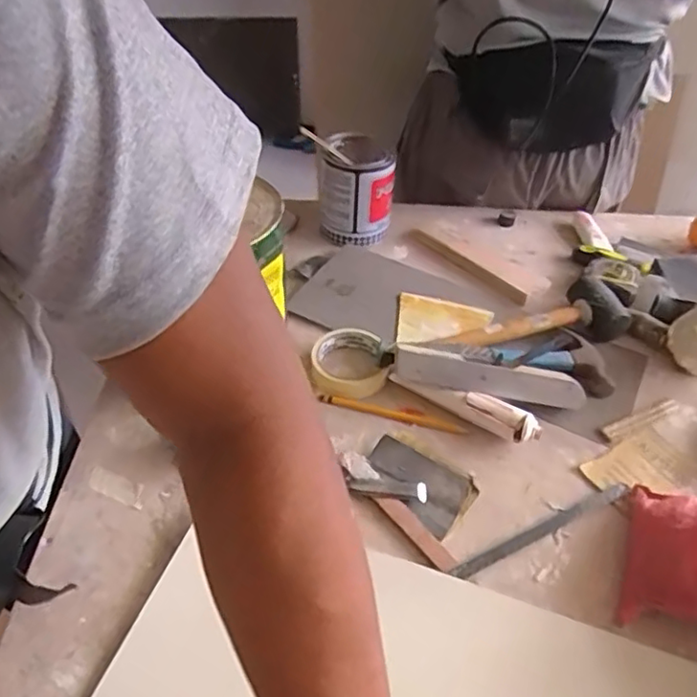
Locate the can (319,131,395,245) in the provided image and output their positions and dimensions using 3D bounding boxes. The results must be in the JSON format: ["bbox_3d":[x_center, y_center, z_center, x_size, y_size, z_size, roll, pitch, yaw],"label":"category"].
[{"bbox_3d":[0.011,-0.226,0.914,0.101,0.126,0.102,2,43,-2],"label":"can"}]

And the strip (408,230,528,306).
[{"bbox_3d":[0.164,-0.119,0.889,0.022,0.009,0.200,-31,53,-31],"label":"strip"}]

